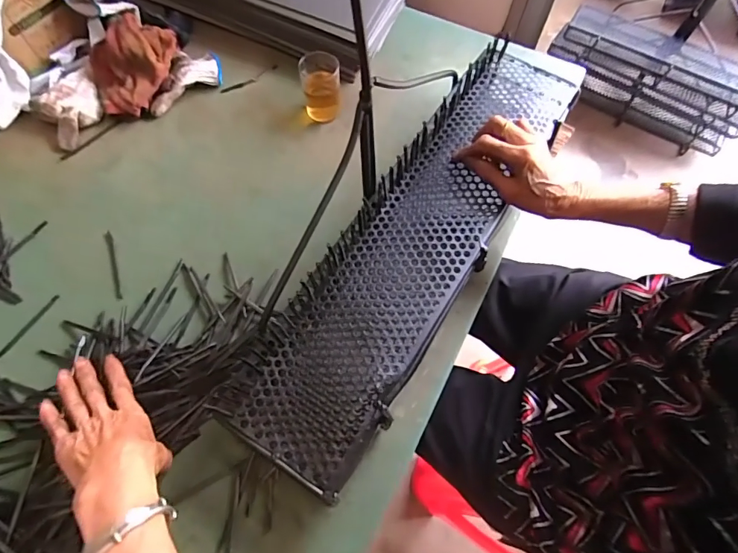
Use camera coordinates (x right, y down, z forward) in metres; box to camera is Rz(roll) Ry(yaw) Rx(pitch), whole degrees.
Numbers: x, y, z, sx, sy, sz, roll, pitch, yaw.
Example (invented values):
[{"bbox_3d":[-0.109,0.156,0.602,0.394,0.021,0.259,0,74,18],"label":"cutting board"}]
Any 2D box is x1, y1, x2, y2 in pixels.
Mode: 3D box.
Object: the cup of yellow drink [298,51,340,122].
[{"bbox_3d":[-0.073,-0.289,0.650,0.057,0.074,0.061,0,64,0],"label":"cup of yellow drink"}]

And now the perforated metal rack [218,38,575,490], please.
[{"bbox_3d":[0.072,-0.068,0.510,0.143,0.022,0.619,29,71,13],"label":"perforated metal rack"}]

